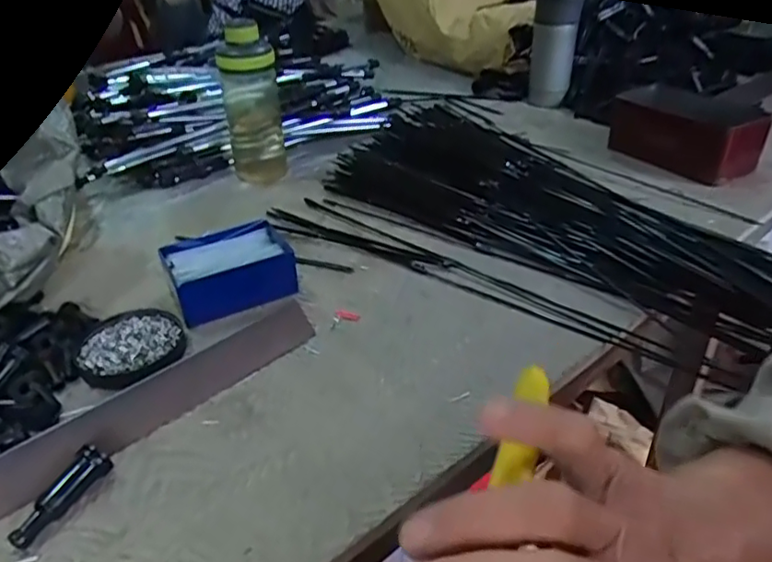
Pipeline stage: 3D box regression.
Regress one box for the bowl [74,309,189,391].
[{"bbox_3d":[-0.209,0.054,0.497,0.075,0.015,0.083,1,33,6],"label":"bowl"}]

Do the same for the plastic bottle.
[{"bbox_3d":[-0.176,-0.231,0.772,0.065,0.187,0.056,-16,35,-19],"label":"plastic bottle"}]

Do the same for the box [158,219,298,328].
[{"bbox_3d":[-0.150,-0.009,0.576,0.112,0.044,0.090,-18,35,-22],"label":"box"}]

